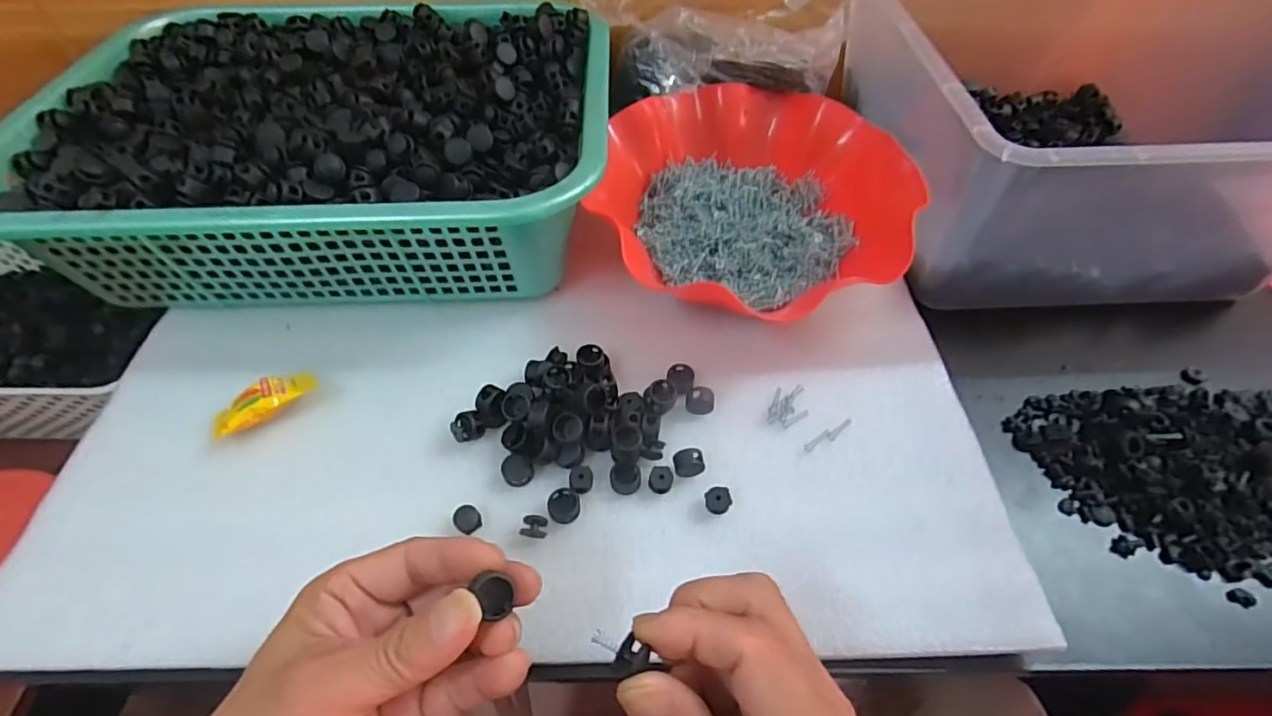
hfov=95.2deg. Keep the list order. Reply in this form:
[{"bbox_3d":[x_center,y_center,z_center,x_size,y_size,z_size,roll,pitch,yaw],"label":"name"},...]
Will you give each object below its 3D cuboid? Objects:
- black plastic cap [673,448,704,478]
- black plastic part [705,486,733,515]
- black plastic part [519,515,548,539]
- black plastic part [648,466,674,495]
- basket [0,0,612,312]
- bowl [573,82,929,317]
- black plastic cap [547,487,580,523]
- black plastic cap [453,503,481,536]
[{"bbox_3d":[0.030,0.059,0.323,0.016,0.015,0.013,-7,54,-4],"label":"black plastic cap"},{"bbox_3d":[0.045,0.077,0.312,0.014,0.011,0.012,1,54,1],"label":"black plastic part"},{"bbox_3d":[-0.053,0.089,0.305,0.013,0.007,0.011,6,54,5],"label":"black plastic part"},{"bbox_3d":[0.014,0.067,0.319,0.013,0.009,0.013,0,54,0],"label":"black plastic part"},{"bbox_3d":[-0.212,-0.162,0.437,0.377,0.100,0.280,-3,54,-1],"label":"basket"},{"bbox_3d":[0.080,-0.113,0.421,0.208,0.057,0.214,-21,56,-14],"label":"bowl"},{"bbox_3d":[-0.039,0.079,0.311,0.016,0.008,0.018,7,54,6],"label":"black plastic cap"},{"bbox_3d":[-0.089,0.086,0.308,0.013,0.009,0.013,0,54,0],"label":"black plastic cap"}]

